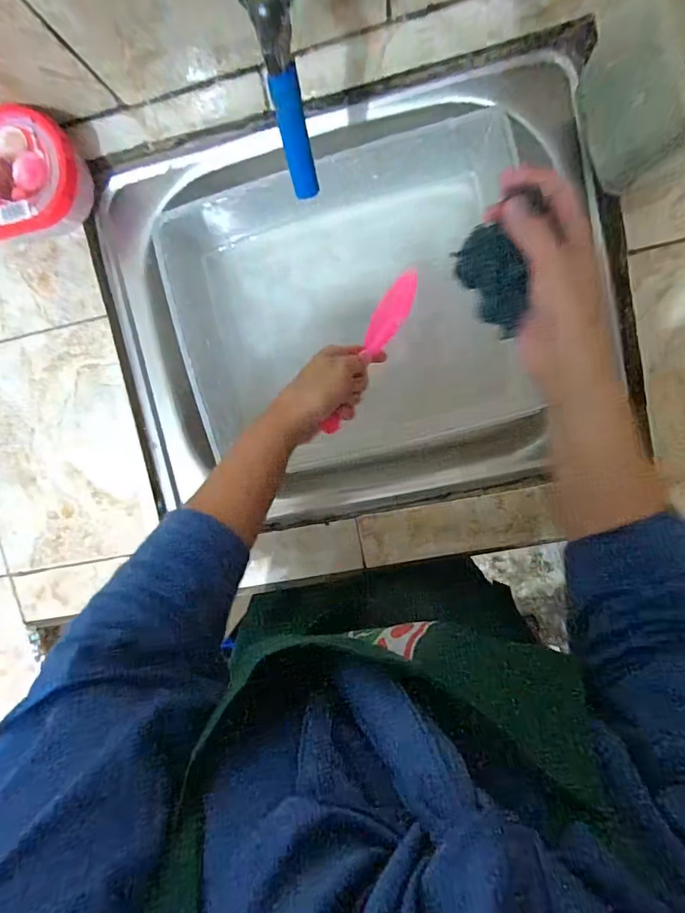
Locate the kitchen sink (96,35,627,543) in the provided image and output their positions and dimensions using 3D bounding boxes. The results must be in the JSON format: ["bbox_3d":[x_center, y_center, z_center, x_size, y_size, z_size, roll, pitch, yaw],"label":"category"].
[{"bbox_3d":[0.023,-0.154,0.529,0.489,0.155,0.391,-9,97,7],"label":"kitchen sink"}]

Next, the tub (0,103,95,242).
[{"bbox_3d":[-0.312,-0.259,0.439,0.147,0.052,0.104,-12,96,7],"label":"tub"}]

